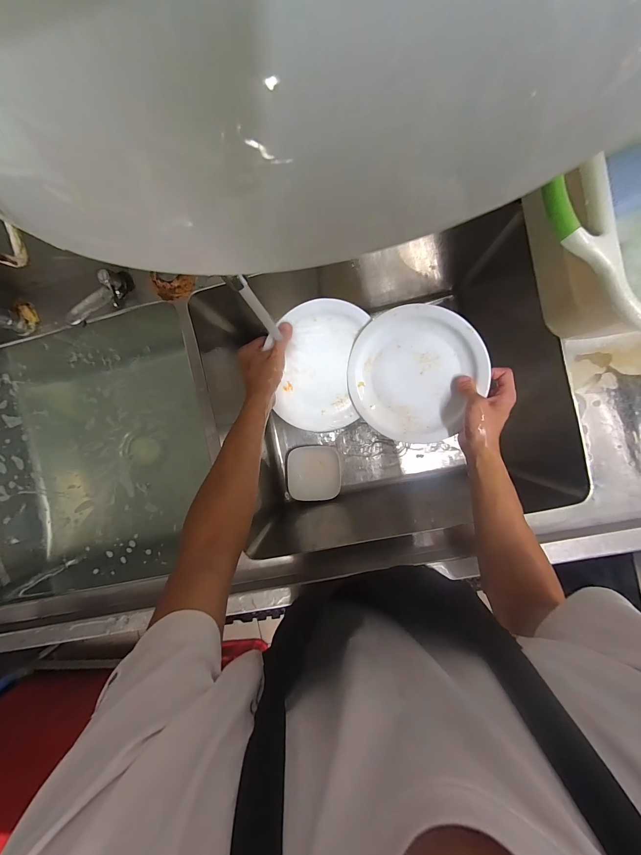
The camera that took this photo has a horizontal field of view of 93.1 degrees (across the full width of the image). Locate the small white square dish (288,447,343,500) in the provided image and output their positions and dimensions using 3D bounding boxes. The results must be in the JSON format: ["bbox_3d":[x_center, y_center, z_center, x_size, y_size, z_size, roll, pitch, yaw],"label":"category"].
[{"bbox_3d":[-0.018,0.129,0.863,0.147,0.040,0.145,-4,92,6],"label":"small white square dish"}]

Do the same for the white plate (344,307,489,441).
[{"bbox_3d":[0.157,-0.084,0.518,0.221,0.017,0.221,11,113,27],"label":"white plate"}]

